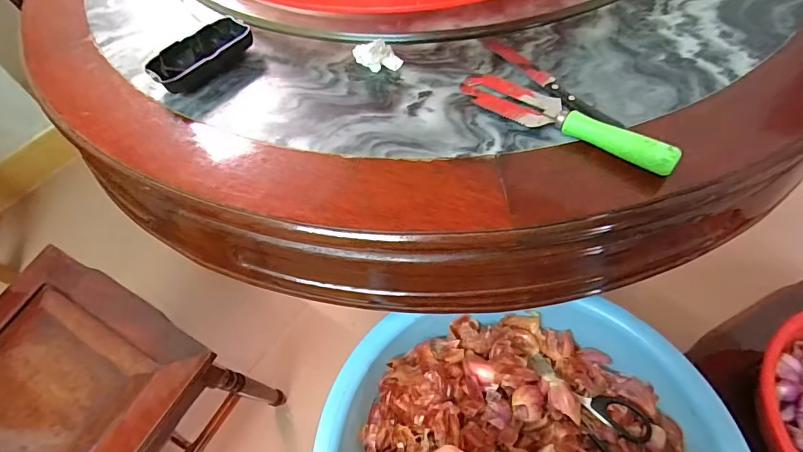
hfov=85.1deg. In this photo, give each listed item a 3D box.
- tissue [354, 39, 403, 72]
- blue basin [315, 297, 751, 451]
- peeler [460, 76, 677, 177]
[{"bbox_3d":[-0.024,-0.174,0.444,0.048,0.026,0.024,-8,58,-1],"label":"tissue"},{"bbox_3d":[0.099,0.208,0.364,0.332,0.095,0.305,0,58,4],"label":"blue basin"},{"bbox_3d":[0.140,-0.099,0.382,0.195,0.028,0.038,33,66,22],"label":"peeler"}]

